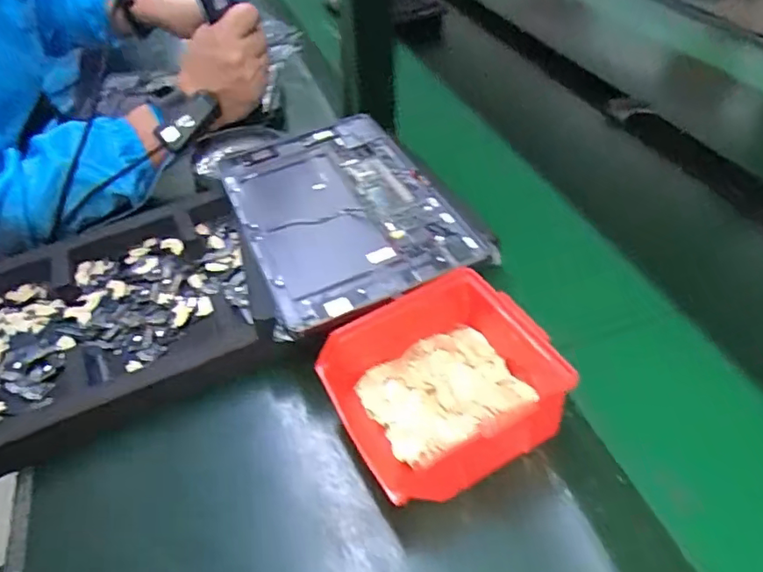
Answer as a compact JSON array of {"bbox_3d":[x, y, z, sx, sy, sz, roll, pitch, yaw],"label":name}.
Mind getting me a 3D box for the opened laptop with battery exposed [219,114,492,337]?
[{"bbox_3d":[-0.038,-0.075,0.524,0.180,0.016,0.270,-22,48,-11],"label":"opened laptop with battery exposed"}]

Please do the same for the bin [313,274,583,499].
[{"bbox_3d":[0.045,0.070,0.385,0.142,0.070,0.122,-27,44,-13],"label":"bin"}]

